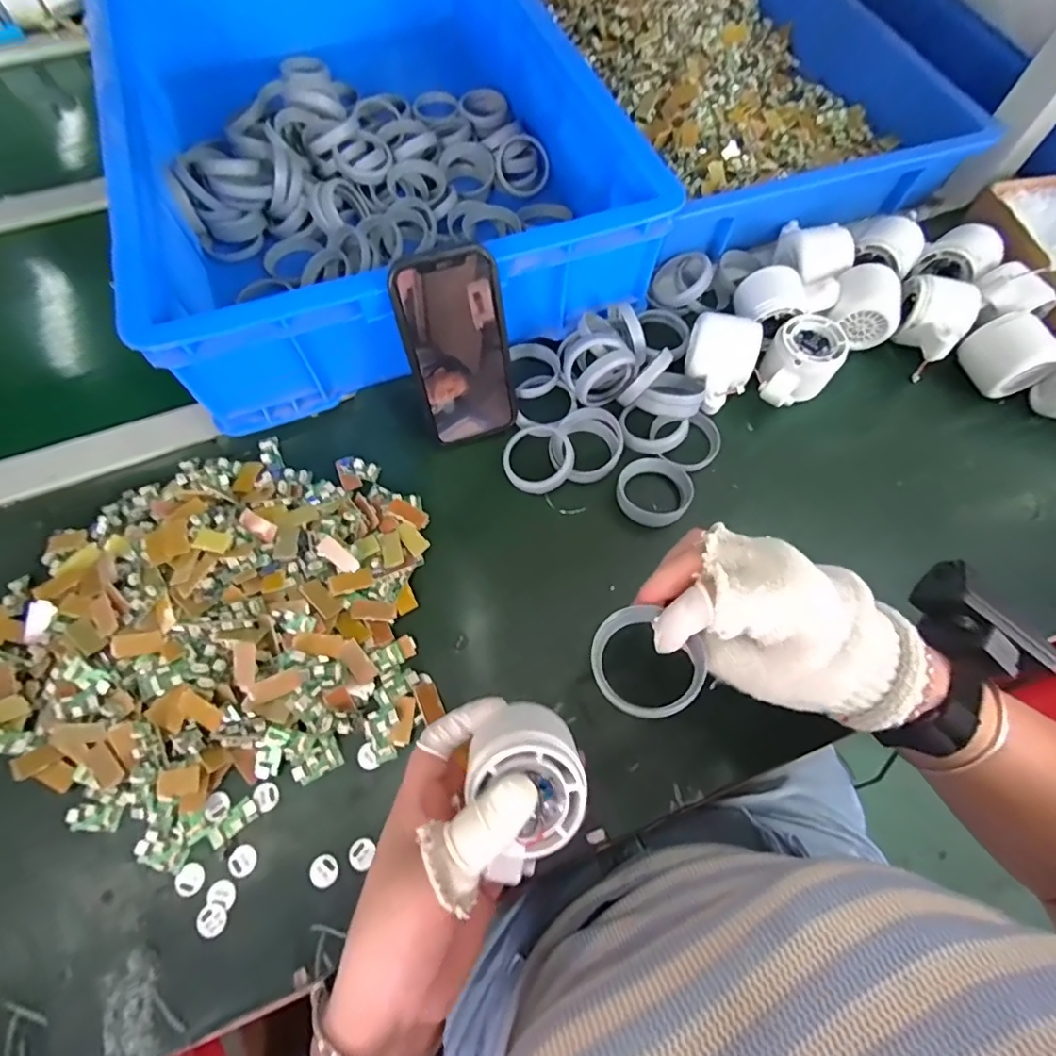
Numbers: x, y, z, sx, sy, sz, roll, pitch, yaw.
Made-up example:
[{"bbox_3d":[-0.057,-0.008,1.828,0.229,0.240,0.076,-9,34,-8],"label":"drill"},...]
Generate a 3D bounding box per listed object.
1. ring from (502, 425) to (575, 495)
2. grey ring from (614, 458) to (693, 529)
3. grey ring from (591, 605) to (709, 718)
[{"bbox_3d":[0.008,-0.059,0.443,0.056,0.014,0.058,0,67,-1],"label":"ring"},{"bbox_3d":[0.102,-0.029,0.436,0.056,0.017,0.059,0,67,-1],"label":"grey ring"},{"bbox_3d":[0.062,0.072,0.286,0.053,0.009,0.059,-39,73,-16],"label":"grey ring"}]

